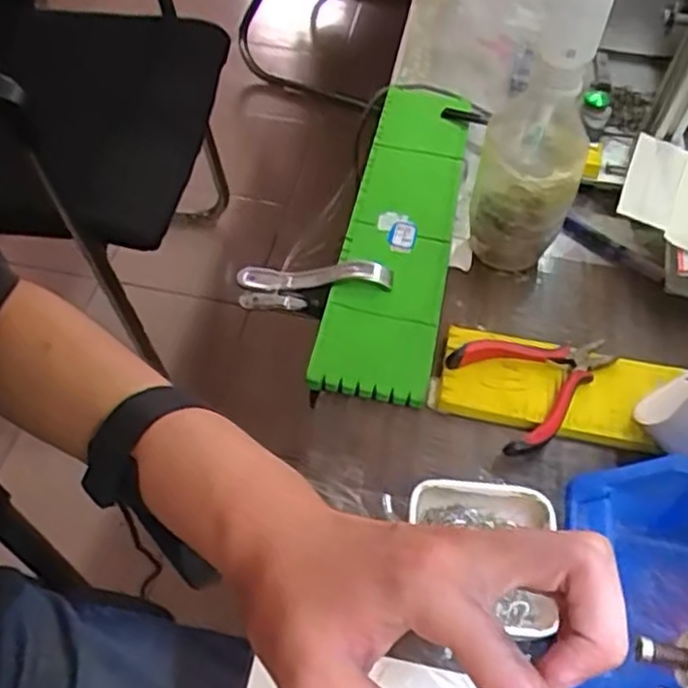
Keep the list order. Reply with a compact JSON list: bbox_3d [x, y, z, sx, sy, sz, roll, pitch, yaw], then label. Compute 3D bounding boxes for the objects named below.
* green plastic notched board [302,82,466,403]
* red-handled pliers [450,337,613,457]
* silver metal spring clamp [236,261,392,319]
[{"bbox_3d":[0.049,-0.107,0.591,0.081,0.012,0.361,11,53,4],"label":"green plastic notched board"},{"bbox_3d":[0.133,0.020,0.483,0.104,0.014,0.084,-21,60,-19],"label":"red-handled pliers"},{"bbox_3d":[-0.025,-0.041,0.544,0.118,0.052,0.018,-7,49,17],"label":"silver metal spring clamp"}]

